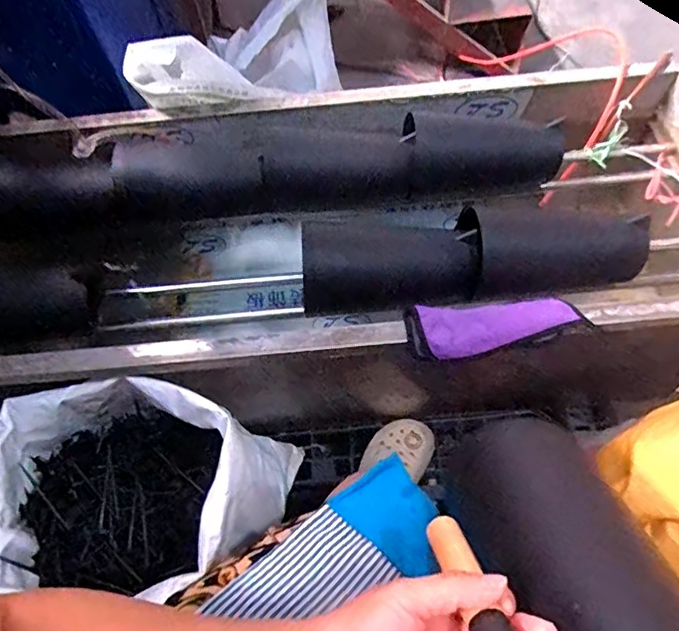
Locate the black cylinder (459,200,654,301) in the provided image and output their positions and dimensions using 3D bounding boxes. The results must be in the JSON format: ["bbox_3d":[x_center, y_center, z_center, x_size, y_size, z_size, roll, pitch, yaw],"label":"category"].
[{"bbox_3d":[0.296,-0.104,0.740,0.247,0.106,0.113,-3,59,3],"label":"black cylinder"}]

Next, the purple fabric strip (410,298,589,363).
[{"bbox_3d":[0.198,0.017,0.673,0.216,0.025,0.072,-6,59,1],"label":"purple fabric strip"}]

